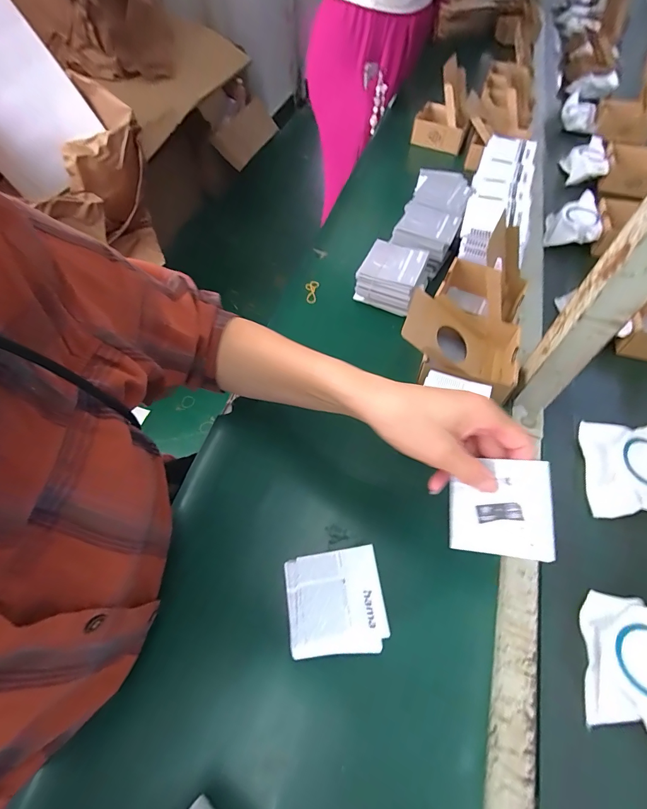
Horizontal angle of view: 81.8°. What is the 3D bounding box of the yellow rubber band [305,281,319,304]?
[{"bbox_3d":[-0.018,-0.176,0.586,0.020,0.011,0.041,-1,58,0],"label":"yellow rubber band"}]

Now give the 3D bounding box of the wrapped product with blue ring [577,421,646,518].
[{"bbox_3d":[0.346,0.071,0.423,0.079,0.049,0.107,4,68,6],"label":"wrapped product with blue ring"}]

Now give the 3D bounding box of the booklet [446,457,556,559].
[{"bbox_3d":[0.139,0.083,0.297,0.074,0.006,0.072,-3,84,28],"label":"booklet"}]

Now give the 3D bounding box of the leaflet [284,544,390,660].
[{"bbox_3d":[0.010,0.174,0.330,0.083,0.006,0.081,-8,70,-5],"label":"leaflet"}]

